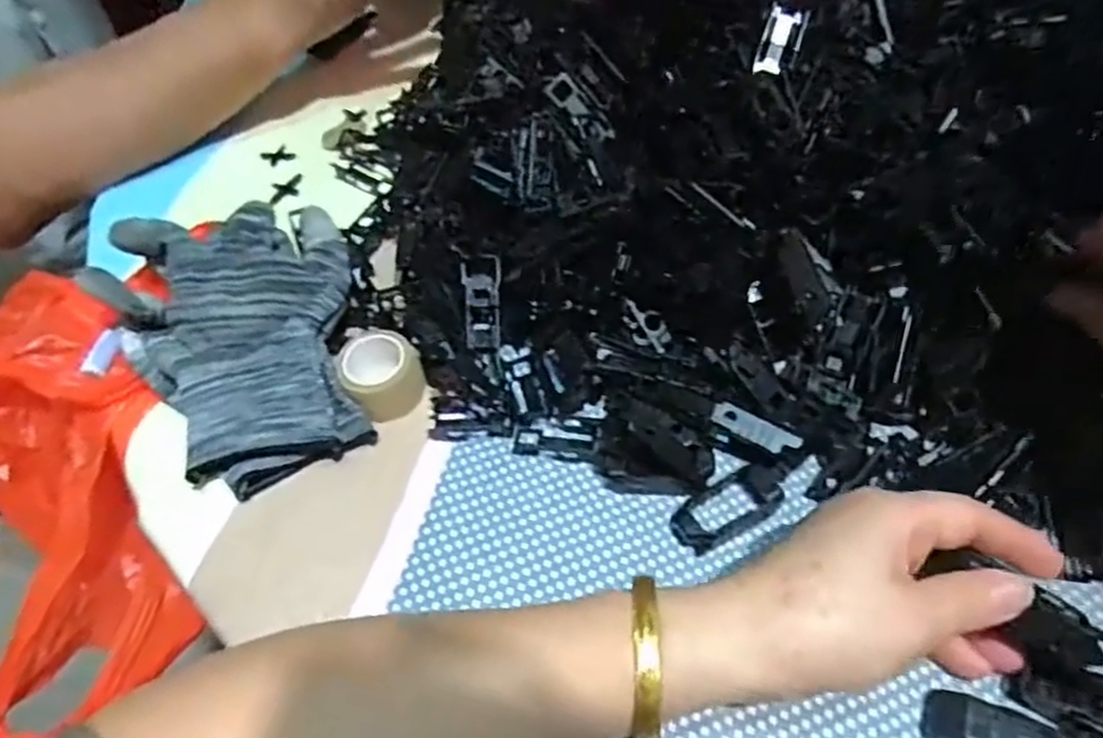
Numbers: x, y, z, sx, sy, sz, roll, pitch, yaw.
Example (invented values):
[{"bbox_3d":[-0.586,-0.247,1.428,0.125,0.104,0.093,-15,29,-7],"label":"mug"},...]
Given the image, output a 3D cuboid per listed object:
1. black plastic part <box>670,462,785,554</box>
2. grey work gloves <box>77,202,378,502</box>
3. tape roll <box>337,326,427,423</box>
[{"bbox_3d":[0.077,0.059,0.320,0.051,0.012,0.023,-25,56,-14],"label":"black plastic part"},{"bbox_3d":[-0.146,-0.019,0.362,0.116,0.053,0.150,-28,57,-16],"label":"grey work gloves"},{"bbox_3d":[-0.081,0.004,0.353,0.036,0.028,0.035,-2,53,3],"label":"tape roll"}]

